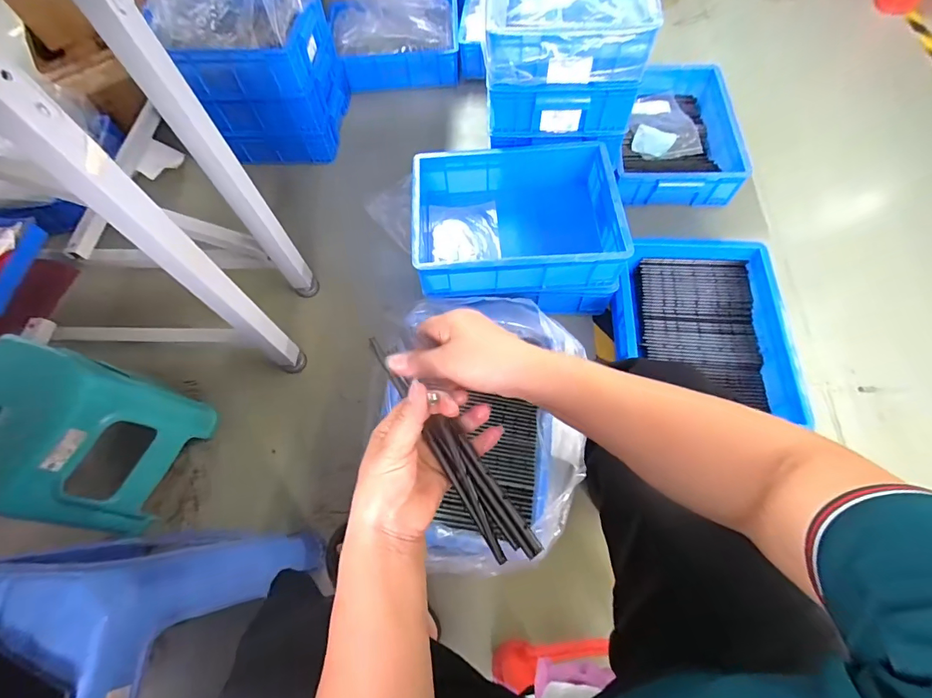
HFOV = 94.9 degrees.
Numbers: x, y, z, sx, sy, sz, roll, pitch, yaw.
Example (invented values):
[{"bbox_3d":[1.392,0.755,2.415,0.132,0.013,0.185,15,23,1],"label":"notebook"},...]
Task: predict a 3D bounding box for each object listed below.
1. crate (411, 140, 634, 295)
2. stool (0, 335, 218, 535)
[{"bbox_3d":[0.103,-0.270,0.896,0.413,0.128,0.314,-4,65,2],"label":"crate"},{"bbox_3d":[-0.679,0.161,0.764,0.245,0.282,0.254,14,67,10],"label":"stool"}]

